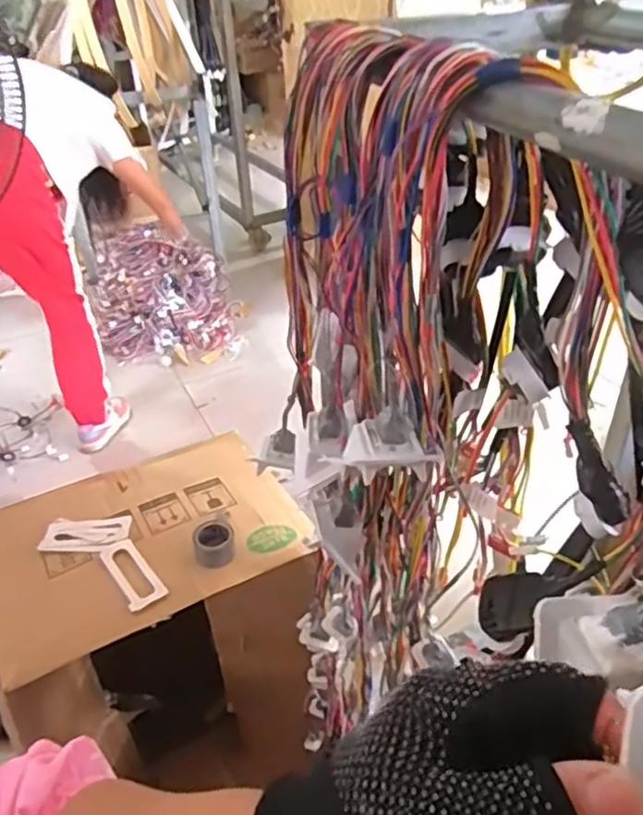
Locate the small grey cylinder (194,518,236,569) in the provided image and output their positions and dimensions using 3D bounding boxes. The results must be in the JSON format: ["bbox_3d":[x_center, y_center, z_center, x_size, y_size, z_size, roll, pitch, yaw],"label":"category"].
[{"bbox_3d":[-0.127,0.163,0.792,0.047,0.030,0.053,-8,37,-8],"label":"small grey cylinder"}]

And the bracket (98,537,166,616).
[{"bbox_3d":[-0.219,0.191,0.765,0.043,0.011,0.102,-25,42,-27],"label":"bracket"}]

